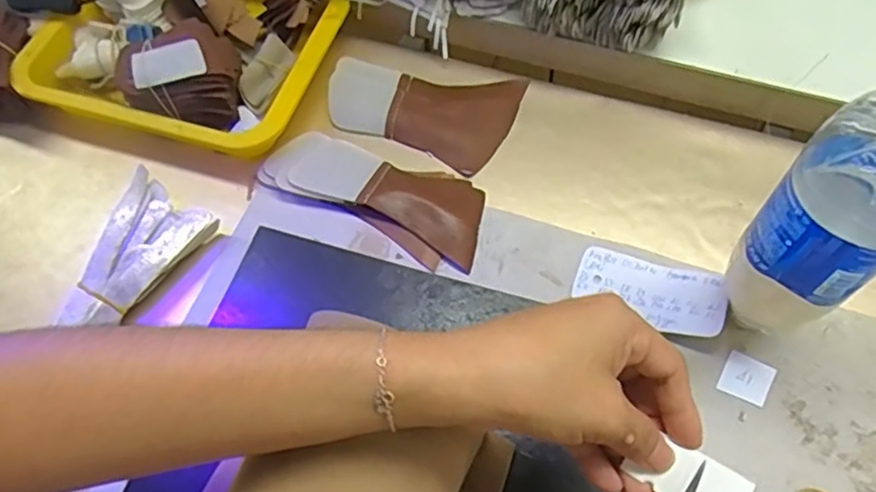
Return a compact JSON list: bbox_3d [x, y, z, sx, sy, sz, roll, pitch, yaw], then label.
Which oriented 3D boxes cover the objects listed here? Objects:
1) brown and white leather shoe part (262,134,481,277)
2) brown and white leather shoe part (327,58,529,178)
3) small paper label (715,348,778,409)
[{"bbox_3d":[-0.051,-0.044,0.505,0.183,0.017,0.074,21,66,14],"label":"brown and white leather shoe part"},{"bbox_3d":[-0.014,-0.128,0.545,0.155,0.019,0.100,22,67,14],"label":"brown and white leather shoe part"},{"bbox_3d":[0.209,0.089,0.427,0.031,0.004,0.032,28,68,17],"label":"small paper label"}]

